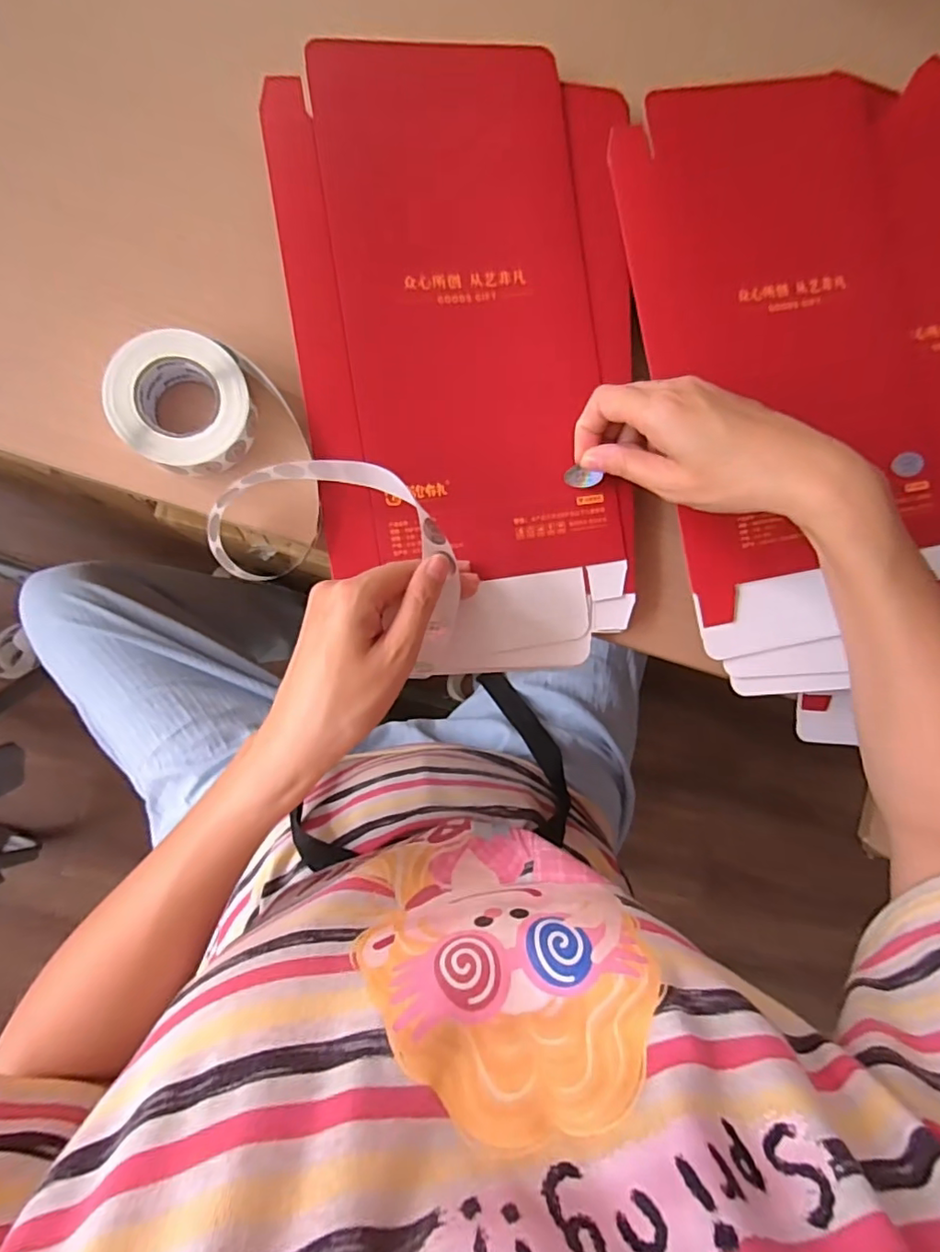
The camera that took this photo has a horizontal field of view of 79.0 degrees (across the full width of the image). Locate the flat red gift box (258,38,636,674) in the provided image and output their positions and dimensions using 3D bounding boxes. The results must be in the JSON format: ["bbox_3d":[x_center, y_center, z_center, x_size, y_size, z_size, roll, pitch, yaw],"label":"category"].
[{"bbox_3d":[-0.001,-0.158,0.349,0.207,0.010,0.364,-2,92,-11],"label":"flat red gift box"}]

